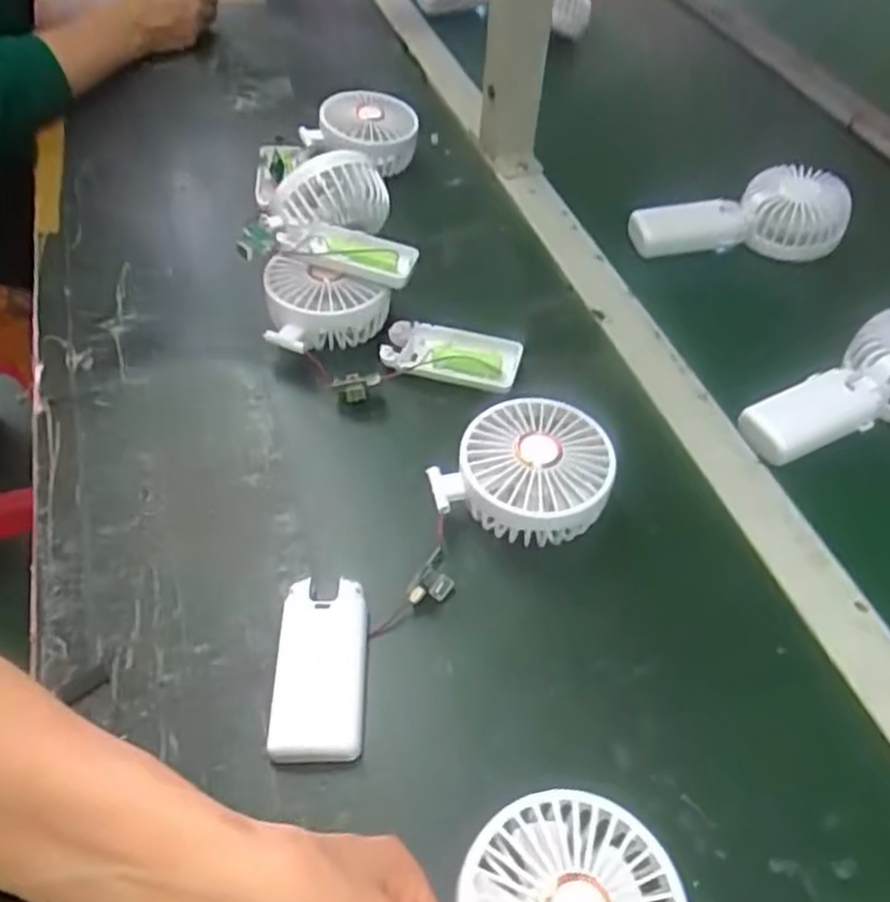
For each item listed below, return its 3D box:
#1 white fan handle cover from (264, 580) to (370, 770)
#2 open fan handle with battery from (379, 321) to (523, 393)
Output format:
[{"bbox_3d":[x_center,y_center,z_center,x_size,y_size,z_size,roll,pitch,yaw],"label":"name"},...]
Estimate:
[{"bbox_3d":[-0.062,0.108,0.380,0.044,0.018,0.087,-1,50,-1],"label":"white fan handle cover"},{"bbox_3d":[0.004,-0.067,0.531,0.092,0.014,0.047,12,51,10],"label":"open fan handle with battery"}]

